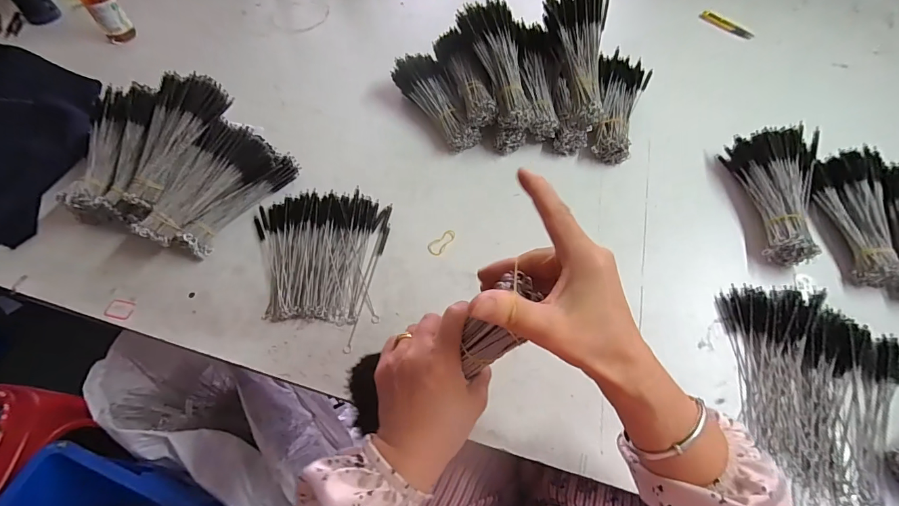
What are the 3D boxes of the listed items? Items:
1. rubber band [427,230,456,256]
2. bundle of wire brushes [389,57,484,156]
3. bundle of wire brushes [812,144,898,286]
[{"bbox_3d":[-0.012,-0.017,0.592,0.024,0.004,0.048,35,70,15],"label":"rubber band"},{"bbox_3d":[-0.019,-0.261,0.708,0.076,0.071,0.201,-26,60,-15],"label":"bundle of wire brushes"},{"bbox_3d":[0.560,-0.052,0.564,0.075,0.066,0.207,12,58,8],"label":"bundle of wire brushes"}]

